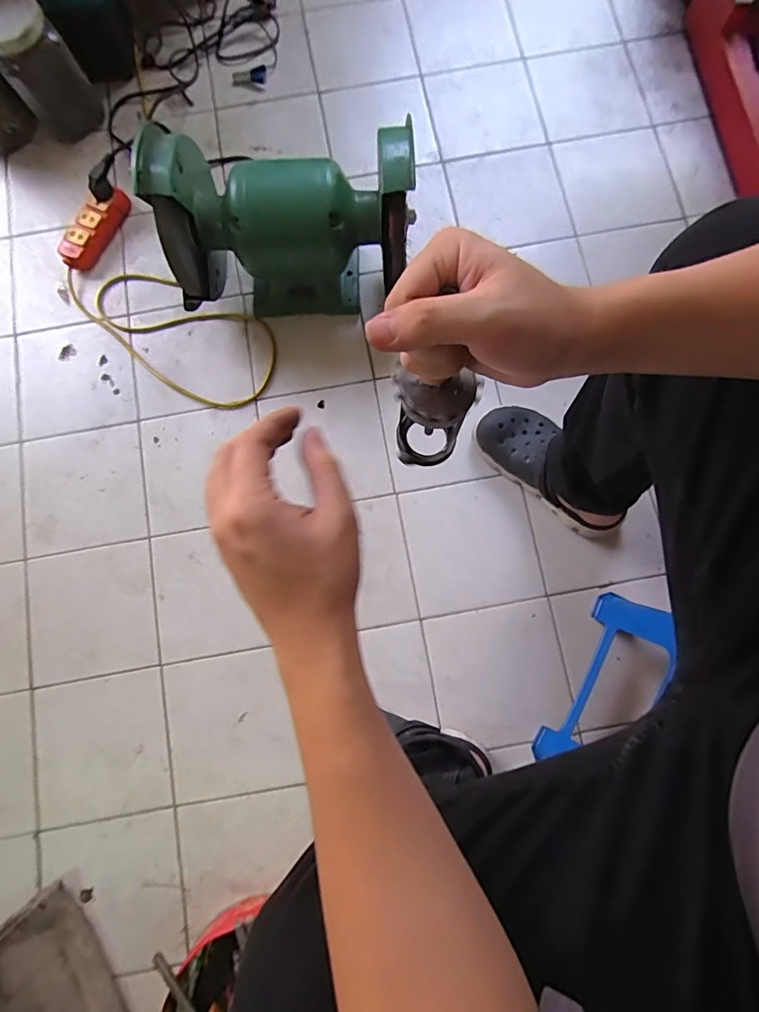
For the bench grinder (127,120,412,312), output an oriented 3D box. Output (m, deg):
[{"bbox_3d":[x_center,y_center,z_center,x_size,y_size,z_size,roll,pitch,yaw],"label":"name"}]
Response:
[{"bbox_3d":[-0.134,-0.421,0.736,0.352,0.234,0.181,-5,79,0],"label":"bench grinder"}]

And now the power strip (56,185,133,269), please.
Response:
[{"bbox_3d":[-0.497,-0.485,0.854,0.054,0.038,0.157,23,81,5],"label":"power strip"}]

